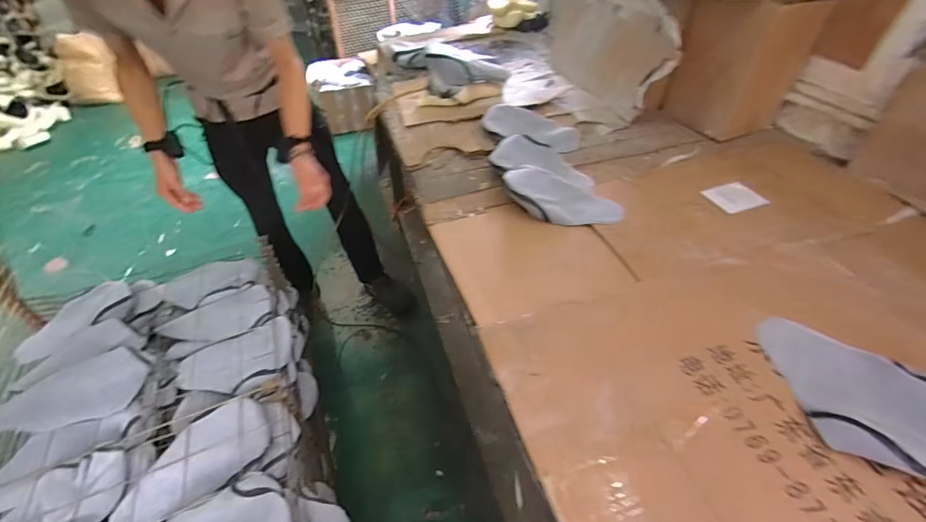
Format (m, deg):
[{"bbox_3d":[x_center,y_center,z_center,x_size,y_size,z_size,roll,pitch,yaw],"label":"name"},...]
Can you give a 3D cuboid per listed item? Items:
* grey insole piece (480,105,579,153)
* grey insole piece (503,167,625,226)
[{"bbox_3d":[0.210,-0.413,1.264,0.303,0.049,0.117,18,77,8],"label":"grey insole piece"},{"bbox_3d":[0.237,-0.155,1.030,0.308,0.060,0.125,25,48,27],"label":"grey insole piece"}]

